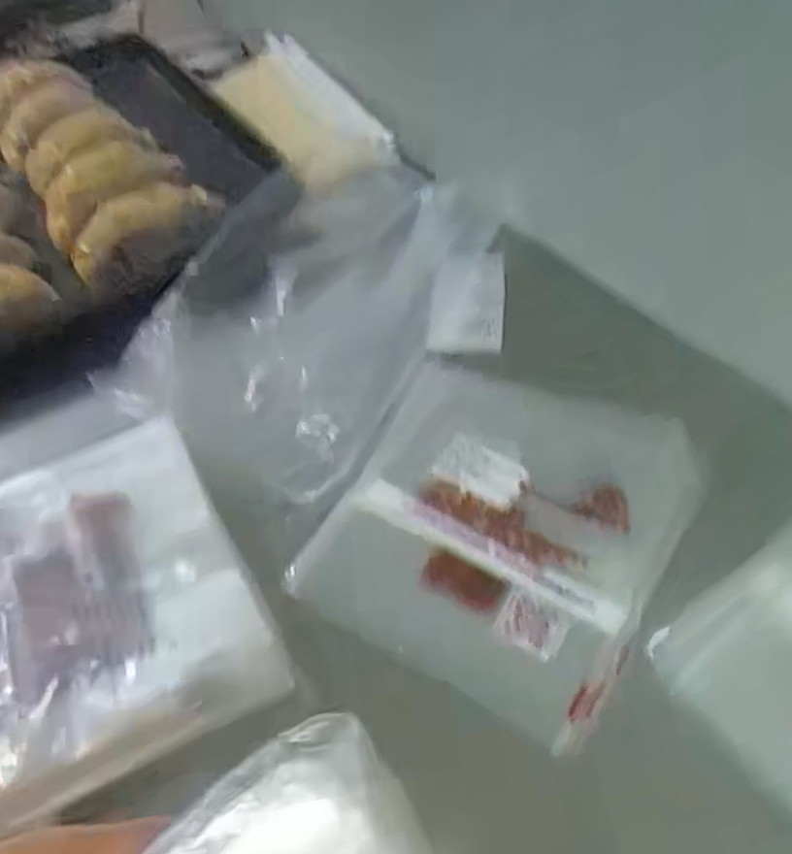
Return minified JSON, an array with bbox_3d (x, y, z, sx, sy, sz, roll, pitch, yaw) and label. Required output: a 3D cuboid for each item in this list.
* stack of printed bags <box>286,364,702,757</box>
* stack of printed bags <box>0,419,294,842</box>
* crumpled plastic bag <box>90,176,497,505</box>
[{"bbox_3d":[0.066,0.045,0.443,0.180,0.017,0.220,23,57,22],"label":"stack of printed bags"},{"bbox_3d":[-0.179,0.097,0.396,0.185,0.021,0.197,-26,54,-14],"label":"stack of printed bags"},{"bbox_3d":[-0.058,-0.102,0.551,0.193,0.050,0.310,19,56,20],"label":"crumpled plastic bag"}]

